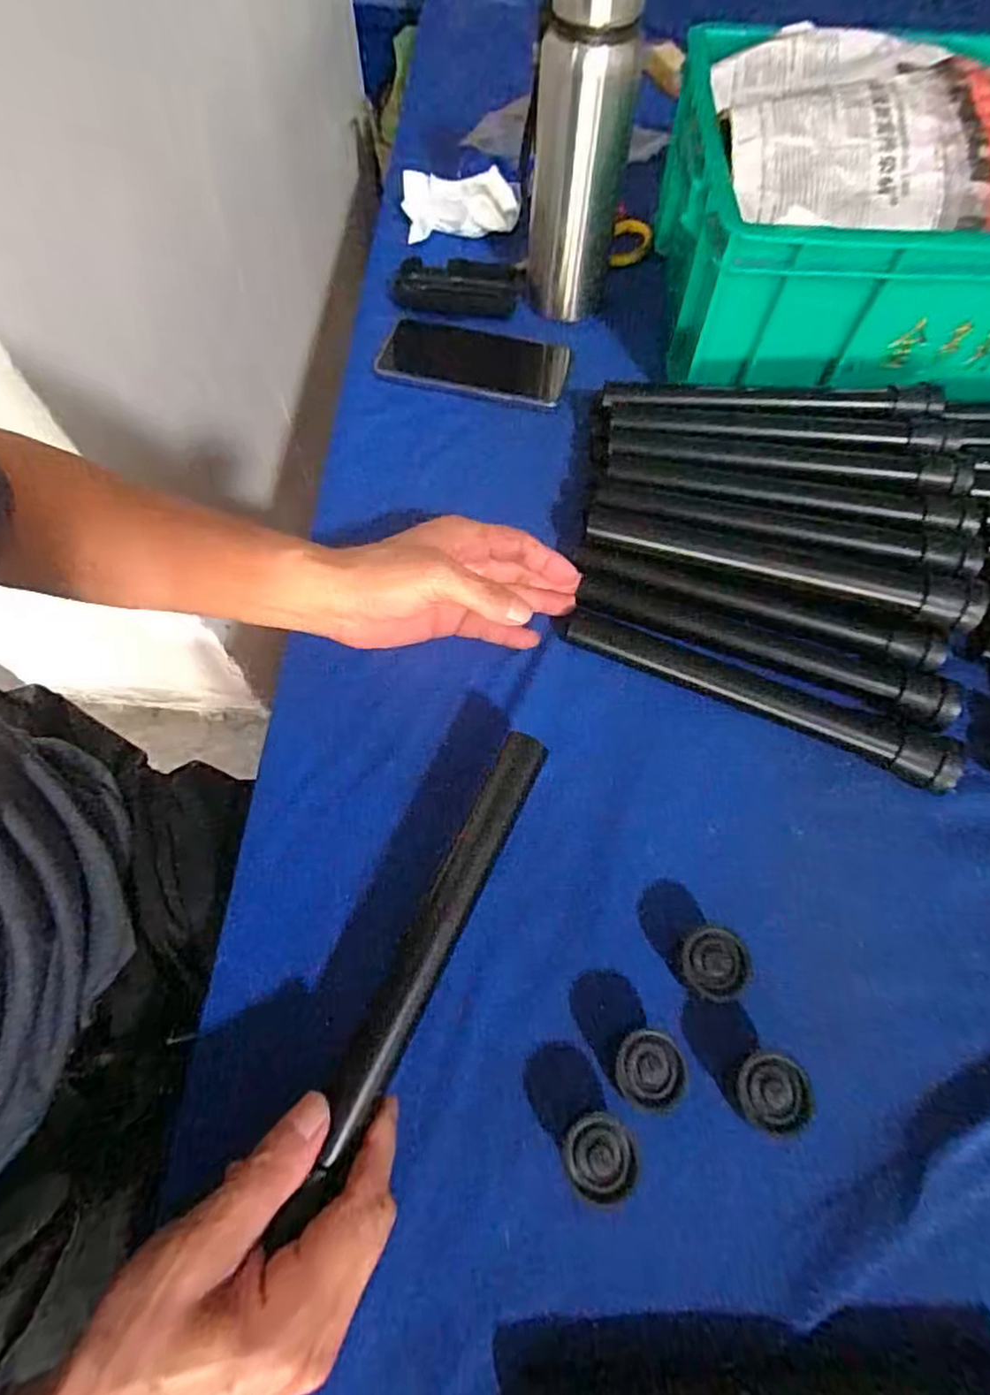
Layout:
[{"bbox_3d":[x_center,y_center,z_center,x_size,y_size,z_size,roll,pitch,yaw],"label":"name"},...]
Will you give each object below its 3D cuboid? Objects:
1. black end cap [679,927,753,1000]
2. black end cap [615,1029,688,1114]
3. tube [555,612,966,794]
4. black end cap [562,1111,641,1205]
[{"bbox_3d":[0.113,0.141,0.336,0.033,0.033,0.034,0,64,0],"label":"black end cap"},{"bbox_3d":[0.074,0.182,0.312,0.032,0.030,0.033,0,64,0],"label":"black end cap"},{"bbox_3d":[0.162,-0.004,0.410,0.251,0.028,0.032,23,66,10],"label":"tube"},{"bbox_3d":[0.048,0.213,0.297,0.031,0.033,0.032,0,64,0],"label":"black end cap"}]

